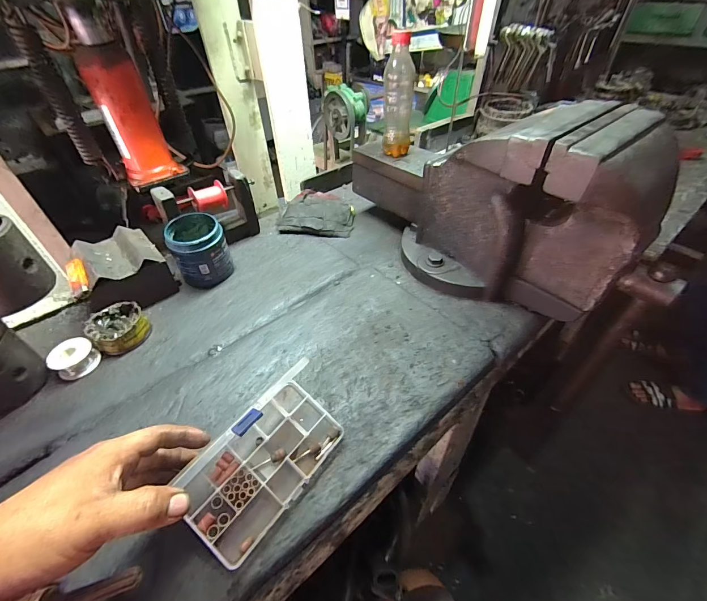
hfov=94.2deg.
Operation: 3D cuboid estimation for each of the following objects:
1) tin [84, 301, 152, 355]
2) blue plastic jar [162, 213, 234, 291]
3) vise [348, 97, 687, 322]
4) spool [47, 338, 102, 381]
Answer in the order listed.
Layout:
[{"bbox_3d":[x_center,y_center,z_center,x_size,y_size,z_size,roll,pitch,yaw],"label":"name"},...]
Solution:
[{"bbox_3d":[-0.362,0.042,0.509,0.073,0.041,0.076,-1,45,1],"label":"tin"},{"bbox_3d":[-0.277,-0.093,0.594,0.087,0.112,0.095,-23,49,-20],"label":"blue plastic jar"},{"bbox_3d":[0.188,-0.173,0.541,0.540,0.262,0.171,33,54,30],"label":"vise"},{"bbox_3d":[-0.403,0.083,0.474,0.044,0.031,0.053,26,51,25],"label":"spool"}]

